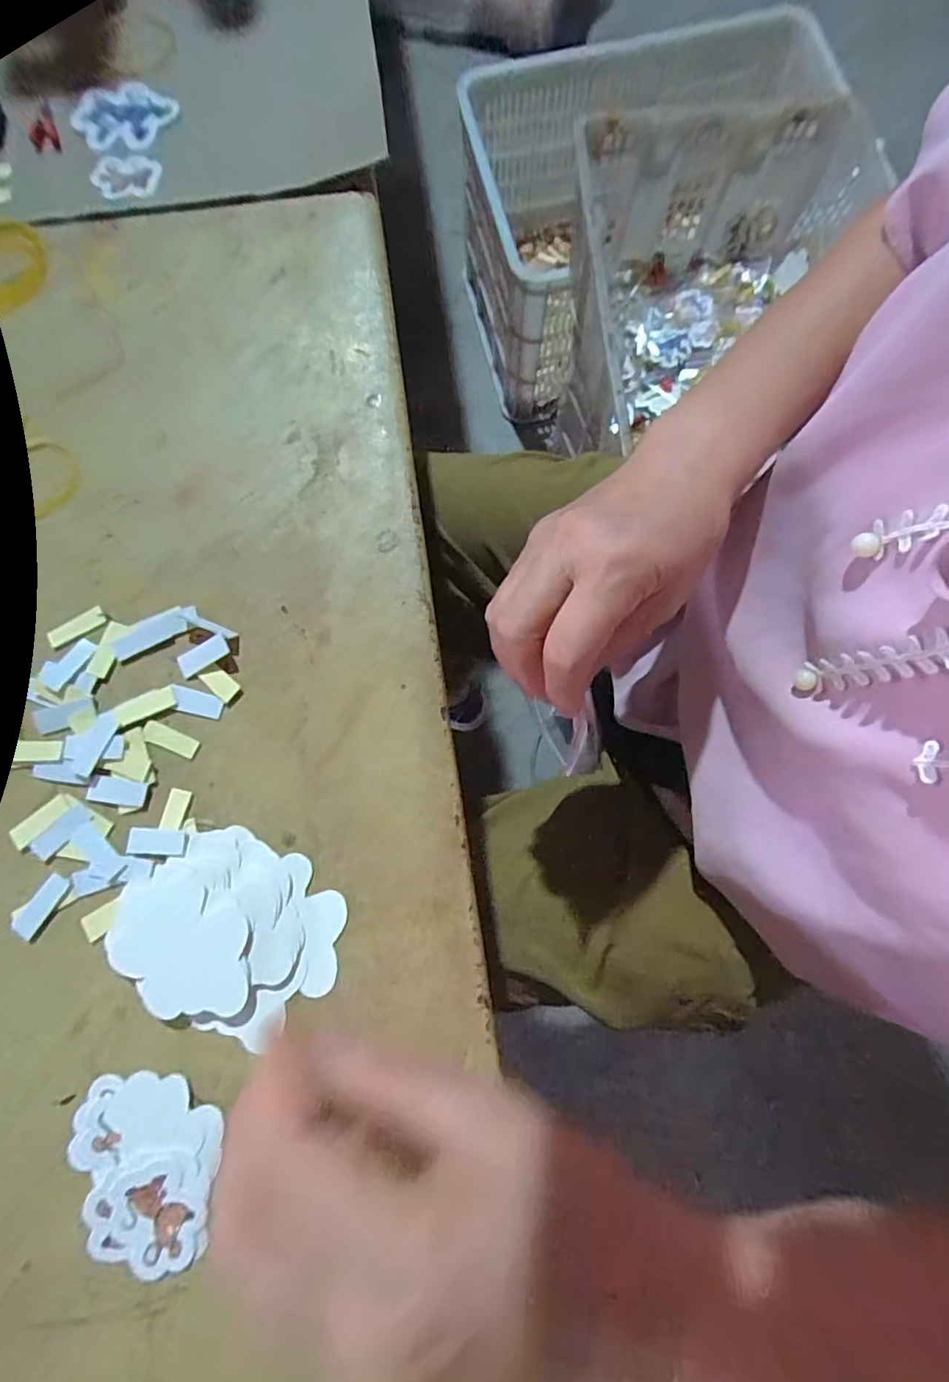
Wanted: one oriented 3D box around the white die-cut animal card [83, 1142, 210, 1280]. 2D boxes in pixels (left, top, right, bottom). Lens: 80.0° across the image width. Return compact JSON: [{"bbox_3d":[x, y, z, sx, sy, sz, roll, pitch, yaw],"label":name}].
[{"bbox_3d":[-0.133,0.212,0.228,0.044,0.004,0.044,-16,80,-5],"label":"white die-cut animal card"}]

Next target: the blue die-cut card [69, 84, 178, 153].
[{"bbox_3d":[-0.199,-0.325,0.321,0.060,0.004,0.031,0,99,2],"label":"blue die-cut card"}]

